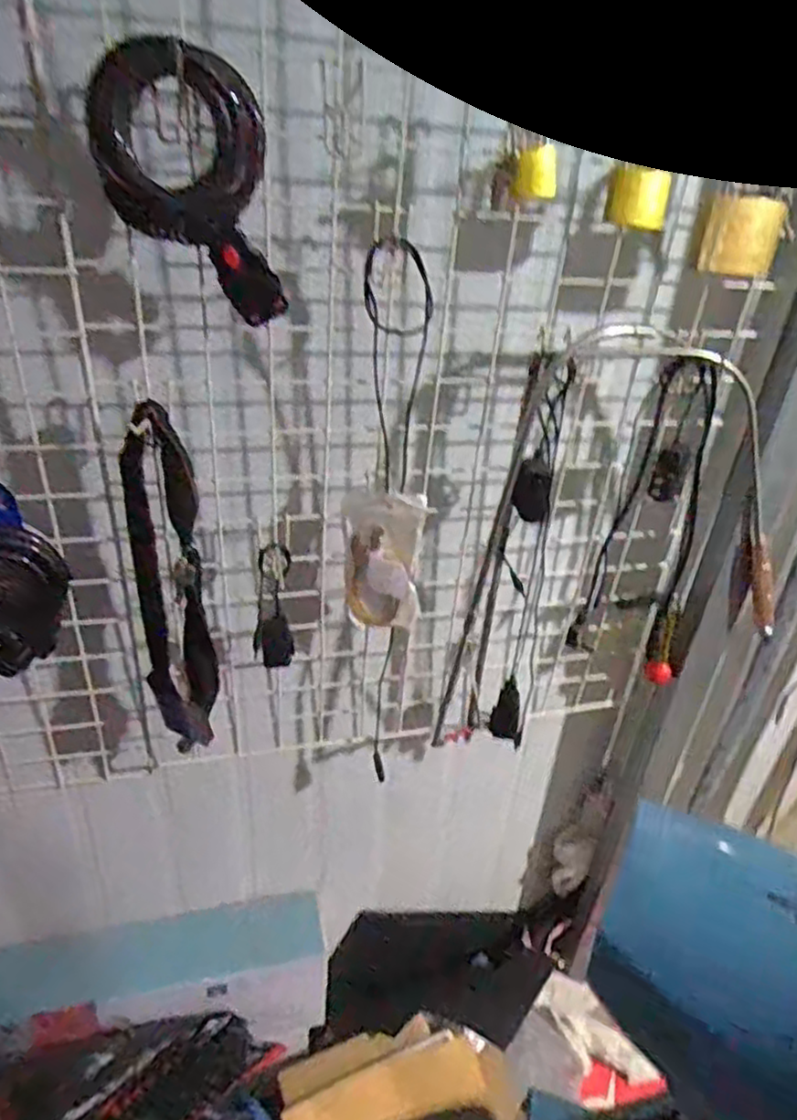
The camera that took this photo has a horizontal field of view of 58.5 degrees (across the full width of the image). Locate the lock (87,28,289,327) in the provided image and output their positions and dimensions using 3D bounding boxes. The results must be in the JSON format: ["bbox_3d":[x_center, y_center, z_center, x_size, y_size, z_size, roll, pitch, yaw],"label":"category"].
[{"bbox_3d":[-0.138,-0.248,0.478,0.111,0.161,0.042,1,32,-6],"label":"lock"}]

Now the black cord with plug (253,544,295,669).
[{"bbox_3d":[-0.127,0.048,0.722,0.039,0.147,0.025,-1,32,-10],"label":"black cord with plug"}]

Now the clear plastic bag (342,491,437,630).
[{"bbox_3d":[-0.014,0.003,0.700,0.076,0.149,0.031,5,32,0],"label":"clear plastic bag"}]

